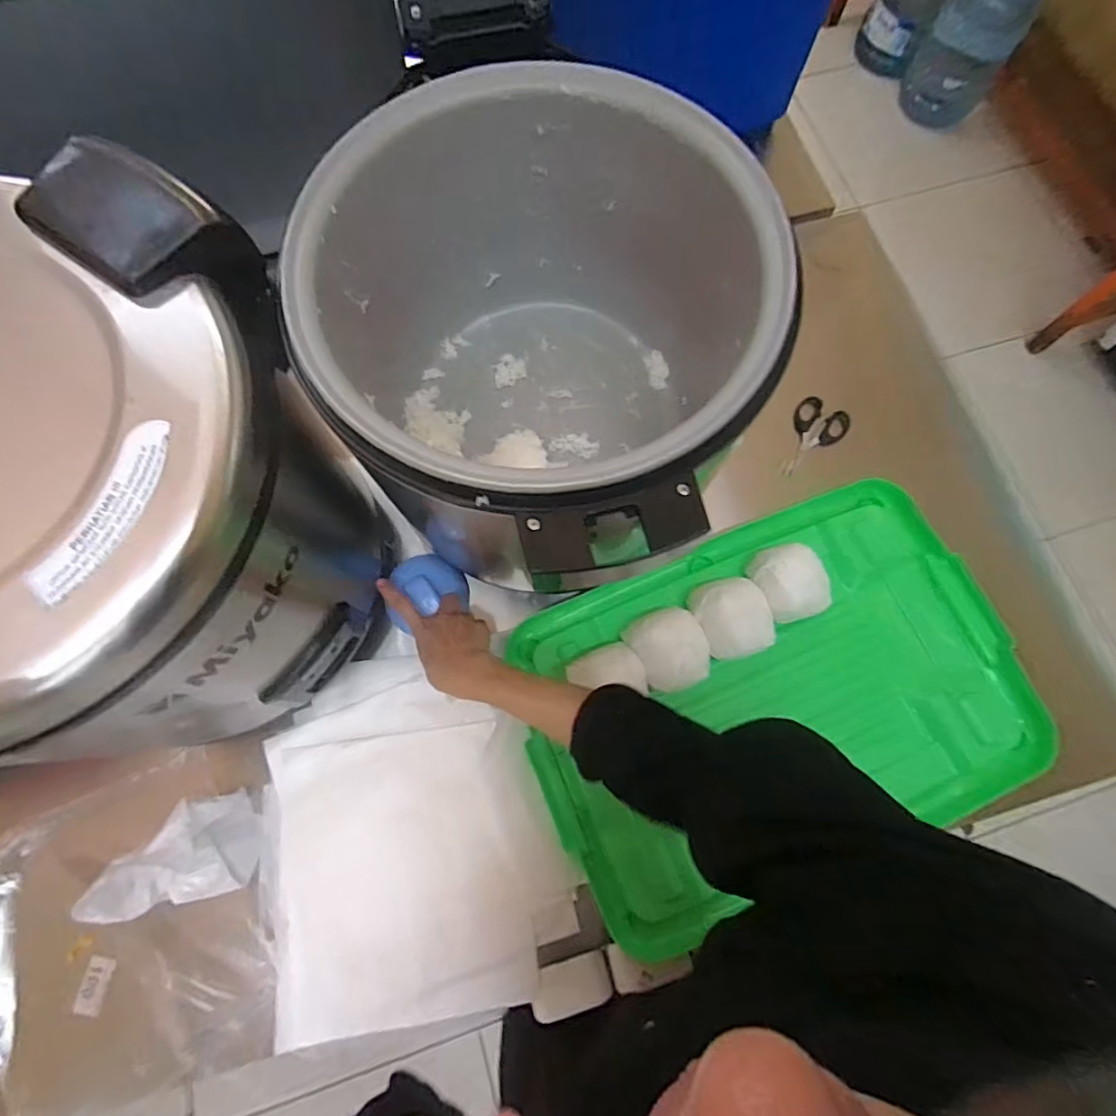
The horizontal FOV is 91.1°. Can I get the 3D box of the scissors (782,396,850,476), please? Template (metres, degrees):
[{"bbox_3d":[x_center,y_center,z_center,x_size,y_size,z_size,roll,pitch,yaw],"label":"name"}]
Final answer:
[{"bbox_3d":[0.317,-0.154,0.697,0.068,0.012,0.114,41,78,9],"label":"scissors"}]

